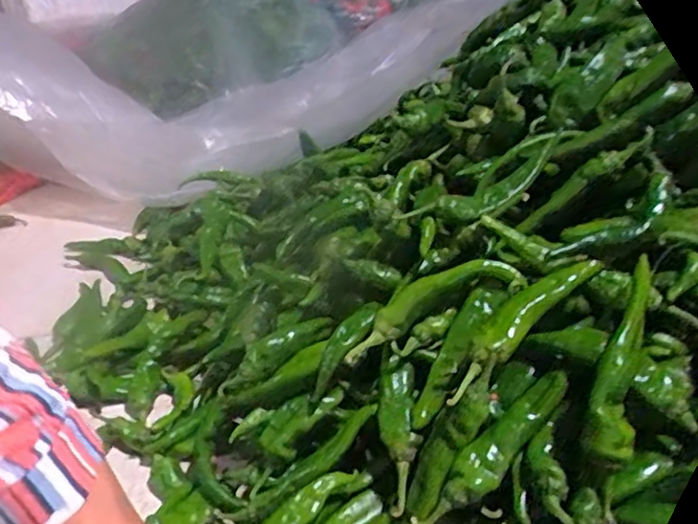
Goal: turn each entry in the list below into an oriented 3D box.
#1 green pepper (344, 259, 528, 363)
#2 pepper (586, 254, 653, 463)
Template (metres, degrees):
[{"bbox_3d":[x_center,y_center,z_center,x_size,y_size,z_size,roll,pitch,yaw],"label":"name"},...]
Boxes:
[{"bbox_3d":[0.059,0.031,0.465,0.139,0.026,0.029,-29,34,-1],"label":"green pepper"},{"bbox_3d":[0.172,0.055,0.385,0.027,0.028,0.130,12,65,28],"label":"pepper"}]

